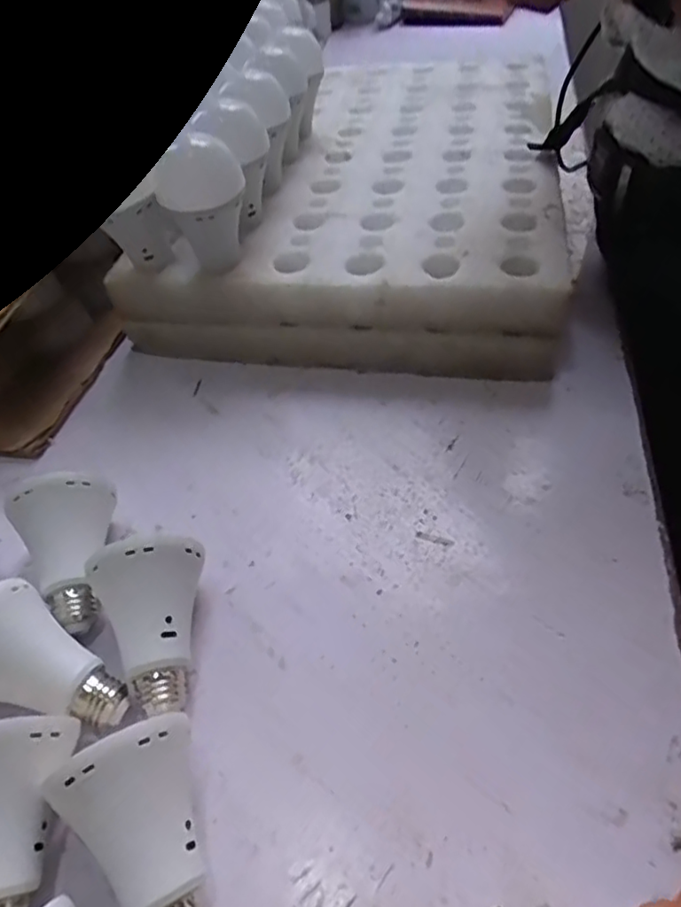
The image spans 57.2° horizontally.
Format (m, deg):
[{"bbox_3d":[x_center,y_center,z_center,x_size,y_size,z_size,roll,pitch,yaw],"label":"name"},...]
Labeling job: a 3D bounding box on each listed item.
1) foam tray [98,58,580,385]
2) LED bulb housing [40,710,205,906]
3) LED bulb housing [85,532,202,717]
[{"bbox_3d":[0.055,-0.289,0.669,0.366,0.080,0.531,8,48,11],"label":"foam tray"},{"bbox_3d":[-0.076,0.164,0.262,0.059,0.059,0.084,-29,51,-22],"label":"LED bulb housing"},{"bbox_3d":[-0.097,0.091,0.333,0.059,0.059,0.081,-16,48,-11],"label":"LED bulb housing"}]

